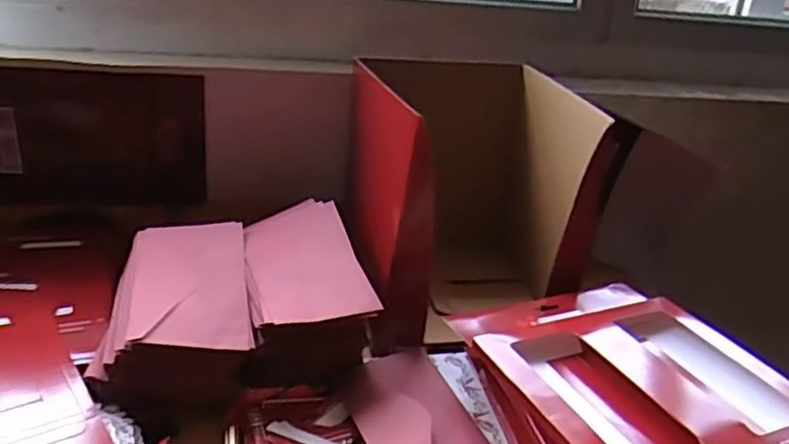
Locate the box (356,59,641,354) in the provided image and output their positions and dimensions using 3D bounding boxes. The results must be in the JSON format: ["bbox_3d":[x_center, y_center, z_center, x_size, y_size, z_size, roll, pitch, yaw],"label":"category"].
[{"bbox_3d":[0.070,-0.017,0.735,0.212,0.259,0.275,0,24,-13],"label":"box"}]

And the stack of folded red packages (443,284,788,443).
[{"bbox_3d":[0.175,0.146,0.531,0.204,0.092,0.261,-4,25,-21],"label":"stack of folded red packages"}]

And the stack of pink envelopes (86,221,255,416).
[{"bbox_3d":[-0.188,0.080,0.594,0.117,0.080,0.199,-1,24,-16],"label":"stack of pink envelopes"}]

